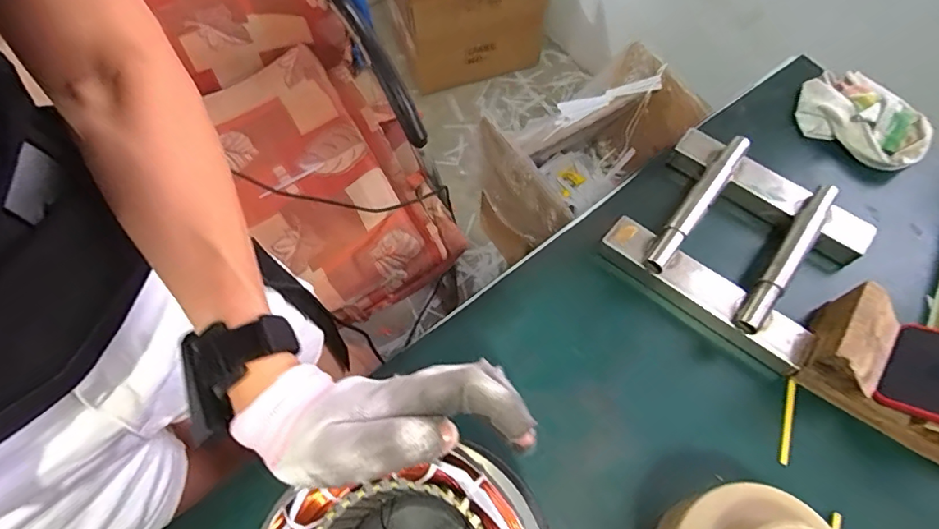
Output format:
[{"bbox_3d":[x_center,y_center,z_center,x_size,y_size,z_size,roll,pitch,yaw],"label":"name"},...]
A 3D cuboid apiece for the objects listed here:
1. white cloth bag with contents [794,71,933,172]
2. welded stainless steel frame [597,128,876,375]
[{"bbox_3d":[0.425,-0.160,0.556,0.077,0.039,0.136,-38,70,-19],"label":"white cloth bag with contents"},{"bbox_3d":[0.256,-0.027,0.487,0.193,0.049,0.175,36,67,16],"label":"welded stainless steel frame"}]

